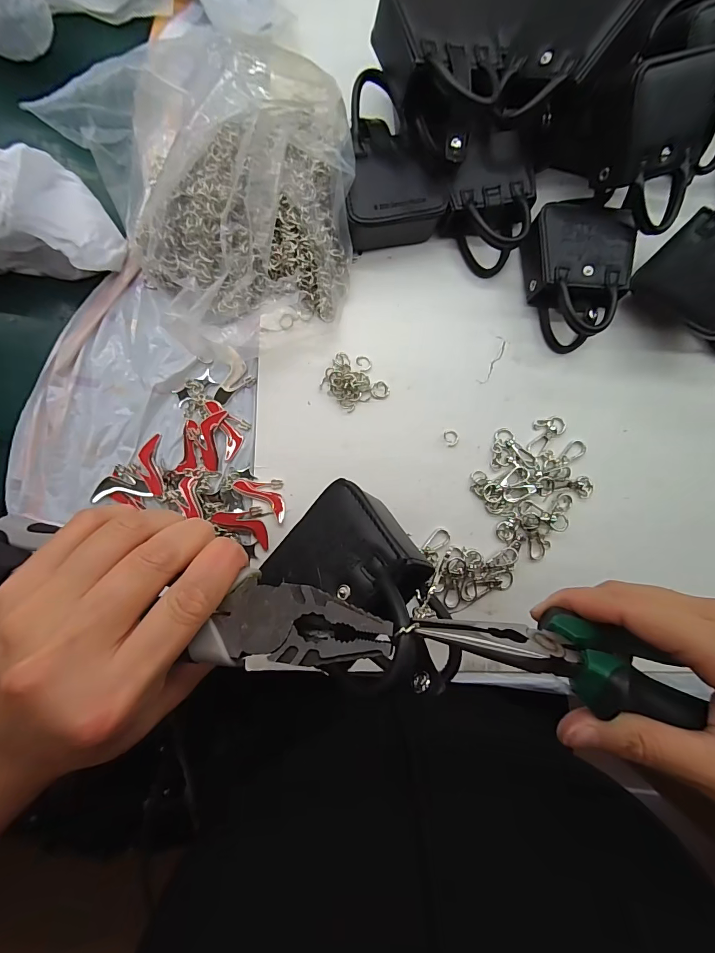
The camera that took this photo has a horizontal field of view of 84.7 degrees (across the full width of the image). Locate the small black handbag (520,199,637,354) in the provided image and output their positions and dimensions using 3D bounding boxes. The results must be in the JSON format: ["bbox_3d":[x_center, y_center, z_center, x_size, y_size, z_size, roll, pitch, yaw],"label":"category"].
[{"bbox_3d":[0.169,-0.159,0.303,0.074,0.037,0.112,-3,89,-5],"label":"small black handbag"}]

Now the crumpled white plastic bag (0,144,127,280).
[{"bbox_3d":[-0.238,-0.172,0.250,0.142,0.076,0.067,-5,90,-17],"label":"crumpled white plastic bag"}]

